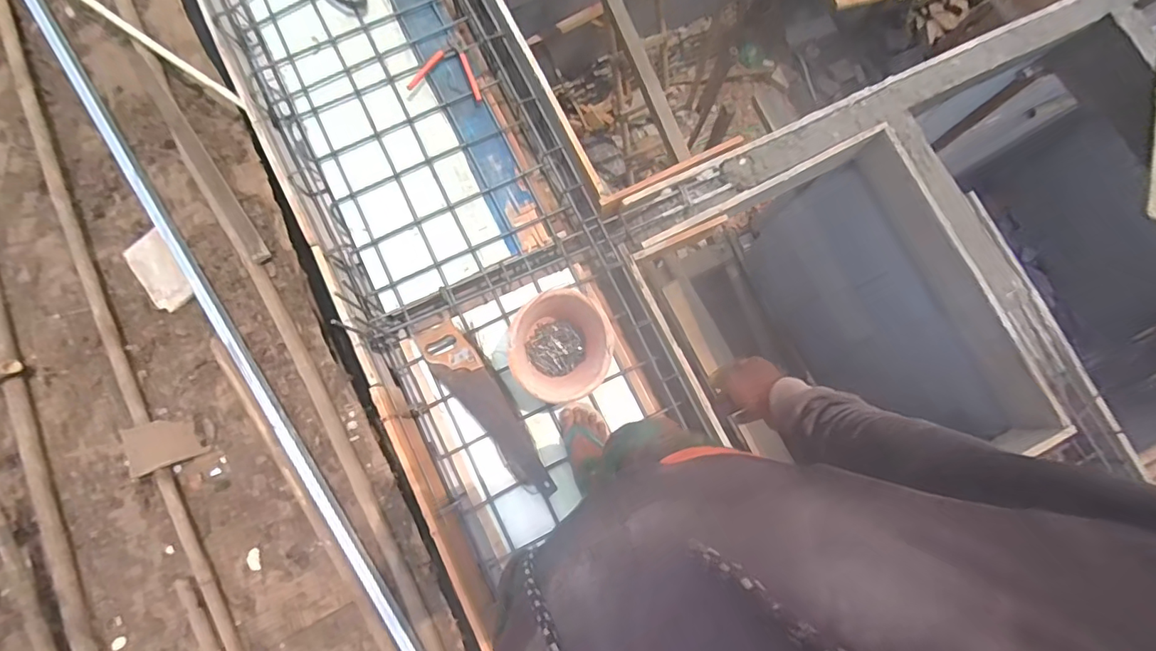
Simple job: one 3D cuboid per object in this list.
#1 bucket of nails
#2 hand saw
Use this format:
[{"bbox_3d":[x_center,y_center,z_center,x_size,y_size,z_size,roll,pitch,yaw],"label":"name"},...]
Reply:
[{"bbox_3d":[-0.040,0.065,1.324,0.231,0.209,0.248,0,80,-2],"label":"bucket of nails"},{"bbox_3d":[-0.231,0.214,1.379,0.122,0.034,0.519,-39,84,6],"label":"hand saw"}]

